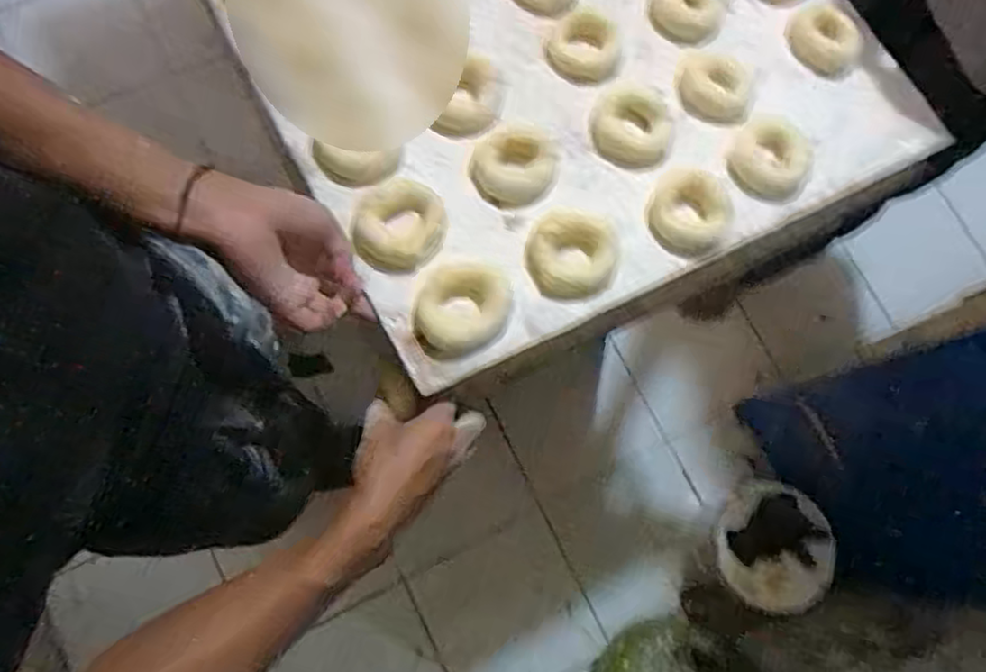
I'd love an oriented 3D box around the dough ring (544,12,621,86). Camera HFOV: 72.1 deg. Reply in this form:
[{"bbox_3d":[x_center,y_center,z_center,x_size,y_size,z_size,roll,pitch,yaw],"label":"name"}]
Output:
[{"bbox_3d":[0.085,-0.263,0.623,0.064,0.017,0.067,1,75,-5],"label":"dough ring"}]

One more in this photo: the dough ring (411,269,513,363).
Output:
[{"bbox_3d":[-0.024,-0.018,0.514,0.065,0.015,0.075,16,75,-1],"label":"dough ring"}]

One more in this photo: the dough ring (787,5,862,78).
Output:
[{"bbox_3d":[0.324,-0.289,0.664,0.075,0.016,0.075,0,90,-12],"label":"dough ring"}]

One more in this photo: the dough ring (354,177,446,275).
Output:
[{"bbox_3d":[-0.071,-0.088,0.533,0.069,0.014,0.078,17,75,-1],"label":"dough ring"}]

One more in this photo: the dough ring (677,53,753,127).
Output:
[{"bbox_3d":[0.206,-0.231,0.625,0.075,0.021,0.062,32,75,3],"label":"dough ring"}]

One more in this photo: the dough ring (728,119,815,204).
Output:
[{"bbox_3d":[0.251,-0.158,0.608,0.070,0.024,0.066,1,75,-5],"label":"dough ring"}]

